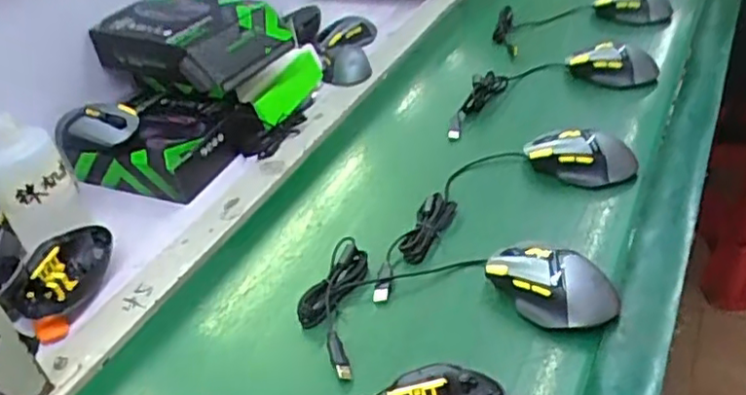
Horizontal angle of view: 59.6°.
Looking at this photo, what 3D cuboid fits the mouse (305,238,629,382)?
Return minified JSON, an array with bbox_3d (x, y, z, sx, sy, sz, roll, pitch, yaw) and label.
[{"bbox_3d":[0.066,0.068,0.604,0.268,0.043,0.149,-9,38,-3],"label":"mouse"}]

